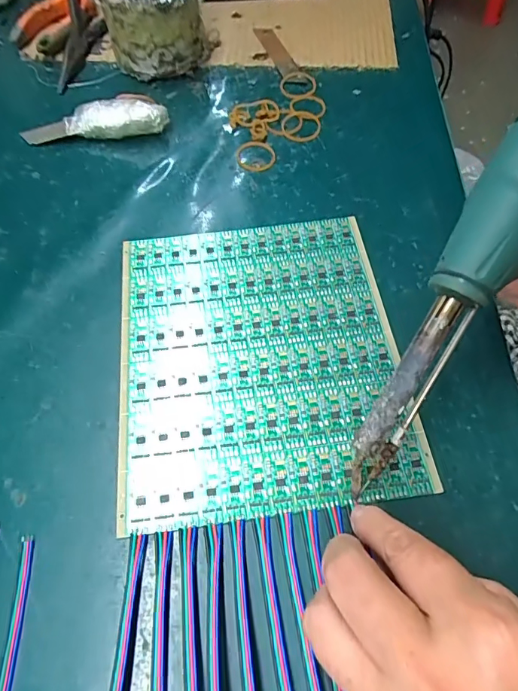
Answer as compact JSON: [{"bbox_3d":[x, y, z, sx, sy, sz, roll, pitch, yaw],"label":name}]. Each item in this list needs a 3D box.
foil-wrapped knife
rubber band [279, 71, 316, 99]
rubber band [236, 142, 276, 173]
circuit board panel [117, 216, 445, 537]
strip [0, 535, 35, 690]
[{"bbox_3d":[-0.138,-0.188,0.370,0.123,0.020,0.027,-4,61,-1],"label":"foil-wrapped knife"},{"bbox_3d":[0.035,-0.234,0.402,0.031,0.004,0.034,-4,62,8],"label":"rubber band"},{"bbox_3d":[-0.002,-0.154,0.363,0.031,0.005,0.037,-9,61,-3],"label":"rubber band"},{"bbox_3d":[0.000,0.000,0.274,0.163,0.004,0.193,-7,61,-2],"label":"circuit board panel"},{"bbox_3d":[-0.113,0.140,0.200,0.008,0.004,0.100,-2,61,0],"label":"strip"}]

